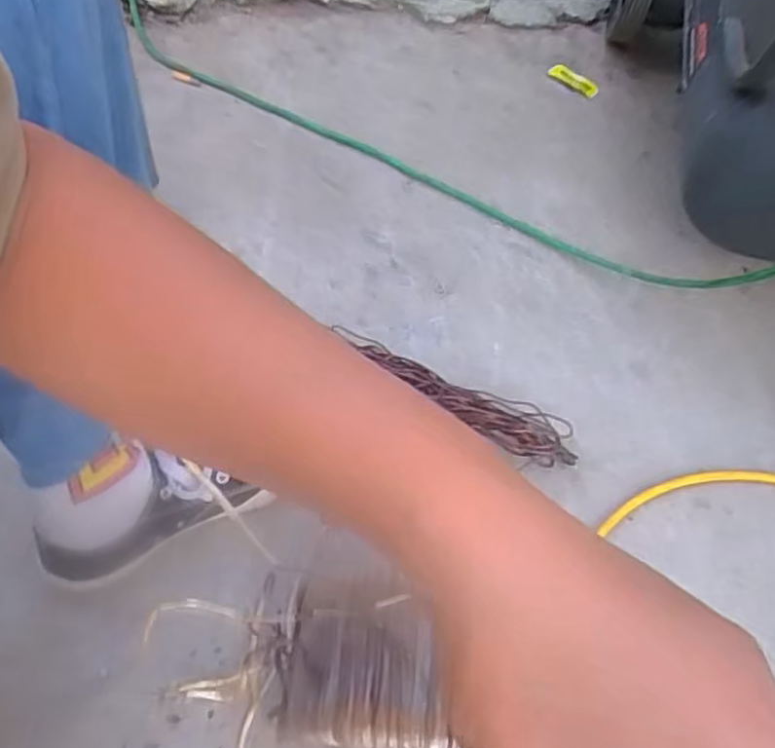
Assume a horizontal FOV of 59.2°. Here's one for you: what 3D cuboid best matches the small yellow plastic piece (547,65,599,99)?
[{"bbox_3d":[0.241,-0.380,0.885,0.067,0.012,0.017,29,64,-1],"label":"small yellow plastic piece"}]

